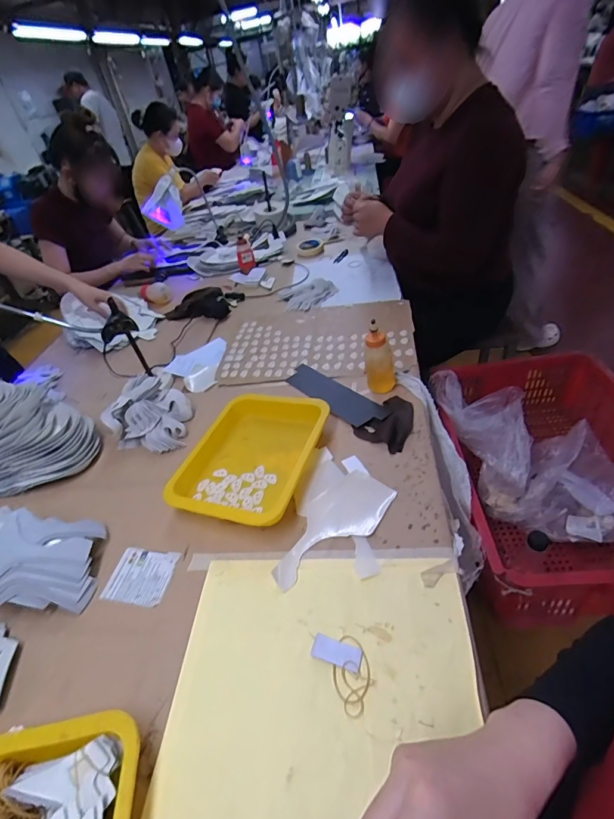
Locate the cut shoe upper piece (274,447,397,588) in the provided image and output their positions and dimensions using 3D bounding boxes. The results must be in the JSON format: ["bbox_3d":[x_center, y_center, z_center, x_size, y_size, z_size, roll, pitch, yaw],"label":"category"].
[{"bbox_3d":[0.041,0.145,0.556,0.136,0.018,0.215,6,44,20],"label":"cut shoe upper piece"}]

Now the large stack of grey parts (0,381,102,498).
[{"bbox_3d":[-0.569,0.046,0.746,0.346,0.097,0.210,0,43,13],"label":"large stack of grey parts"}]

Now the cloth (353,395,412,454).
[{"bbox_3d":[0.146,0.020,0.683,0.088,0.025,0.114,26,53,36],"label":"cloth"}]

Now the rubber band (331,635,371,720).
[{"bbox_3d":[0.046,0.275,0.414,0.039,0.004,0.069,5,44,19],"label":"rubber band"}]

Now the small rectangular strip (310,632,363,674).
[{"bbox_3d":[0.032,0.261,0.429,0.054,0.004,0.024,8,44,22],"label":"small rectangular strip"}]

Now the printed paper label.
[{"bbox_3d":[-0.226,0.226,0.542,0.085,0.004,0.075,0,42,13],"label":"printed paper label"}]

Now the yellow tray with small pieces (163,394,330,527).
[{"bbox_3d":[-0.089,0.074,0.648,0.194,0.046,0.258,9,45,23],"label":"yellow tray with small pieces"}]

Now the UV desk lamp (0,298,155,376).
[{"bbox_3d":[-0.571,-0.148,0.853,0.447,0.242,0.083,-7,41,6],"label":"UV desk lamp"}]

